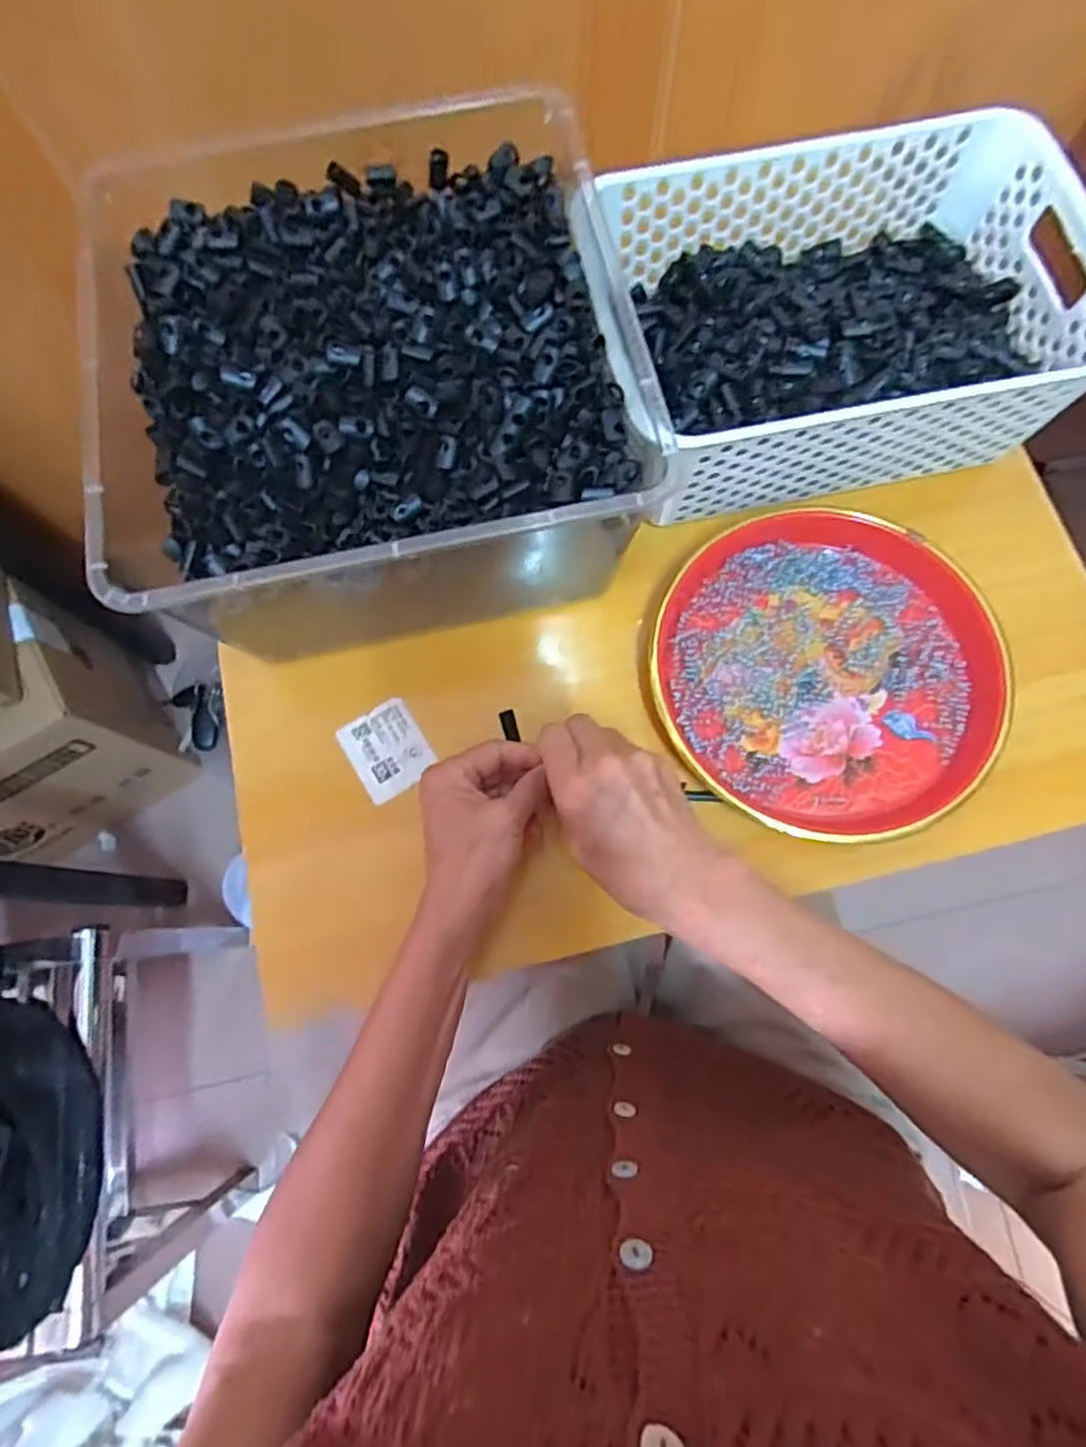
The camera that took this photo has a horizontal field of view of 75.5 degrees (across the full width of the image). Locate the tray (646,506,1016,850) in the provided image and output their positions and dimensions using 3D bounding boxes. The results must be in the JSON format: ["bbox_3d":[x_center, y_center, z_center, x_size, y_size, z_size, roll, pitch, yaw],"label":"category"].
[{"bbox_3d":[0.182,-0.038,0.454,0.210,0.025,0.215,0,76,1],"label":"tray"}]

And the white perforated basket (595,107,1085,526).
[{"bbox_3d":[0.196,-0.270,0.470,0.283,0.090,0.204,-11,76,-1],"label":"white perforated basket"}]

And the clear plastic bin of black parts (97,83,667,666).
[{"bbox_3d":[-0.101,-0.205,0.437,0.291,0.125,0.296,-12,76,-2],"label":"clear plastic bin of black parts"}]

